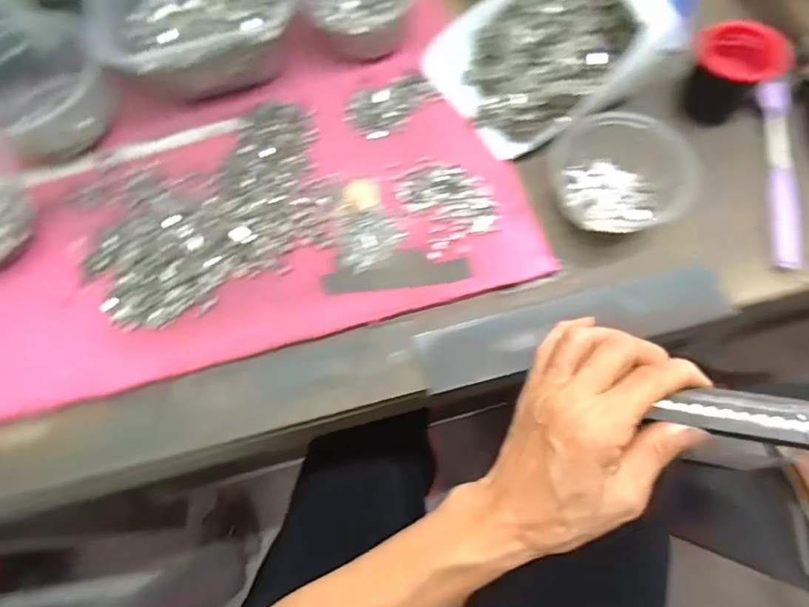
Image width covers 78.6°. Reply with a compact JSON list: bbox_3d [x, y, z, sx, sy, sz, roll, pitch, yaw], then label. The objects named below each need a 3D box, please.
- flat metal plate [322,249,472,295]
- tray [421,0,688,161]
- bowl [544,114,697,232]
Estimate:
[{"bbox_3d":[-0.006,-0.028,0.412,0.117,0.006,0.032,-6,71,-1],"label":"flat metal plate"},{"bbox_3d":[0.122,-0.239,0.454,0.179,0.032,0.162,-38,68,14],"label":"tray"},{"bbox_3d":[0.178,-0.105,0.407,0.107,0.050,0.094,42,77,15],"label":"bowl"}]

